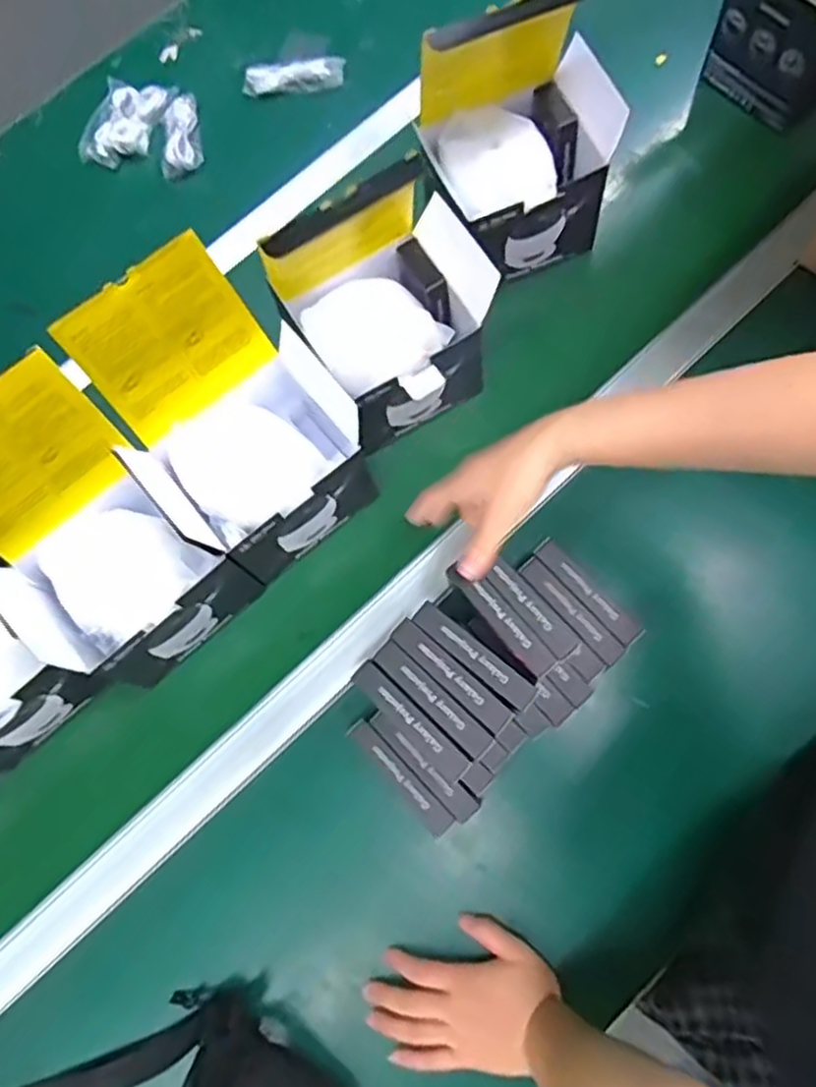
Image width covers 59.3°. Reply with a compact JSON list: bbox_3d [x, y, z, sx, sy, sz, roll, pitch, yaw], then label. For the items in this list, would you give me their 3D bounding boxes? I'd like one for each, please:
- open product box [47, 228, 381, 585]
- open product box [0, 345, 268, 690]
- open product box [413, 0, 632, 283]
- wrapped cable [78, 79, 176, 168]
[{"bbox_3d":[-0.168,-0.102,0.639,0.166,0.184,0.211,-40,73,-12],"label":"open product box"},{"bbox_3d":[-0.272,-0.001,0.614,0.158,0.205,0.195,-42,73,-12],"label":"open product box"},{"bbox_3d":[0.105,-0.390,0.681,0.158,0.211,0.128,-20,70,-5],"label":"open product box"},{"bbox_3d":[-0.342,-0.510,0.865,0.085,0.015,0.121,18,71,9],"label":"wrapped cable"}]

